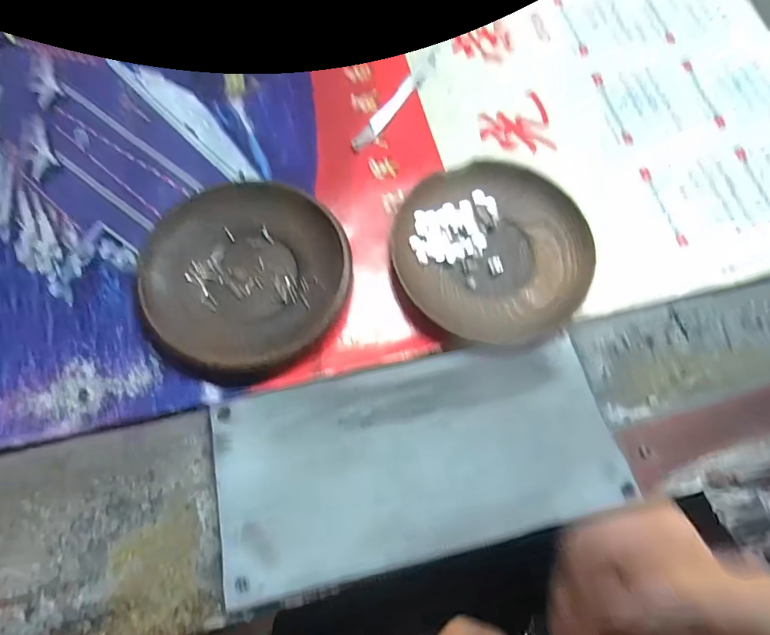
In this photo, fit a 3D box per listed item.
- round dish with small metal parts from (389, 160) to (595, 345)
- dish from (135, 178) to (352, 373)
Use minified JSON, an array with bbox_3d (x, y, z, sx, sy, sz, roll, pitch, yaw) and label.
[{"bbox_3d":[0.064,-0.039,0.280,0.110,0.014,0.111,1,70,-2],"label":"round dish with small metal parts"},{"bbox_3d":[-0.079,-0.028,0.268,0.108,0.015,0.115,1,70,-2],"label":"dish"}]

